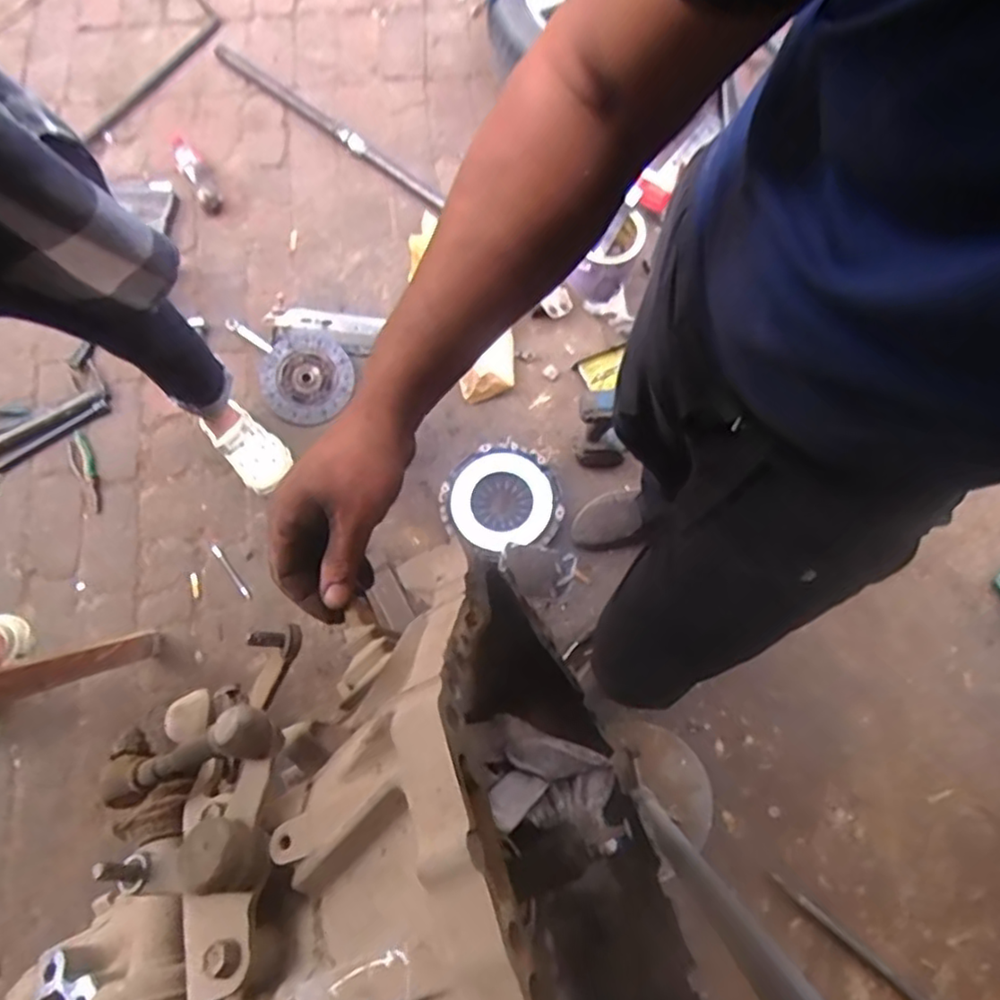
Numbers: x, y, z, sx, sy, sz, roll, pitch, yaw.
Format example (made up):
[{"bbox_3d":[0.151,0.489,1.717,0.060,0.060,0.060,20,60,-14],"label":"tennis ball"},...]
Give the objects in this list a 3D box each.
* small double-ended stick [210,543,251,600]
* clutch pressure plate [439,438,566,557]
[{"bbox_3d":[-0.569,0.151,1.383,0.015,0.006,0.141,-32,98,-7],"label":"small double-ended stick"},{"bbox_3d":[0.011,0.001,1.394,0.240,0.058,0.238,0,78,-1],"label":"clutch pressure plate"}]

